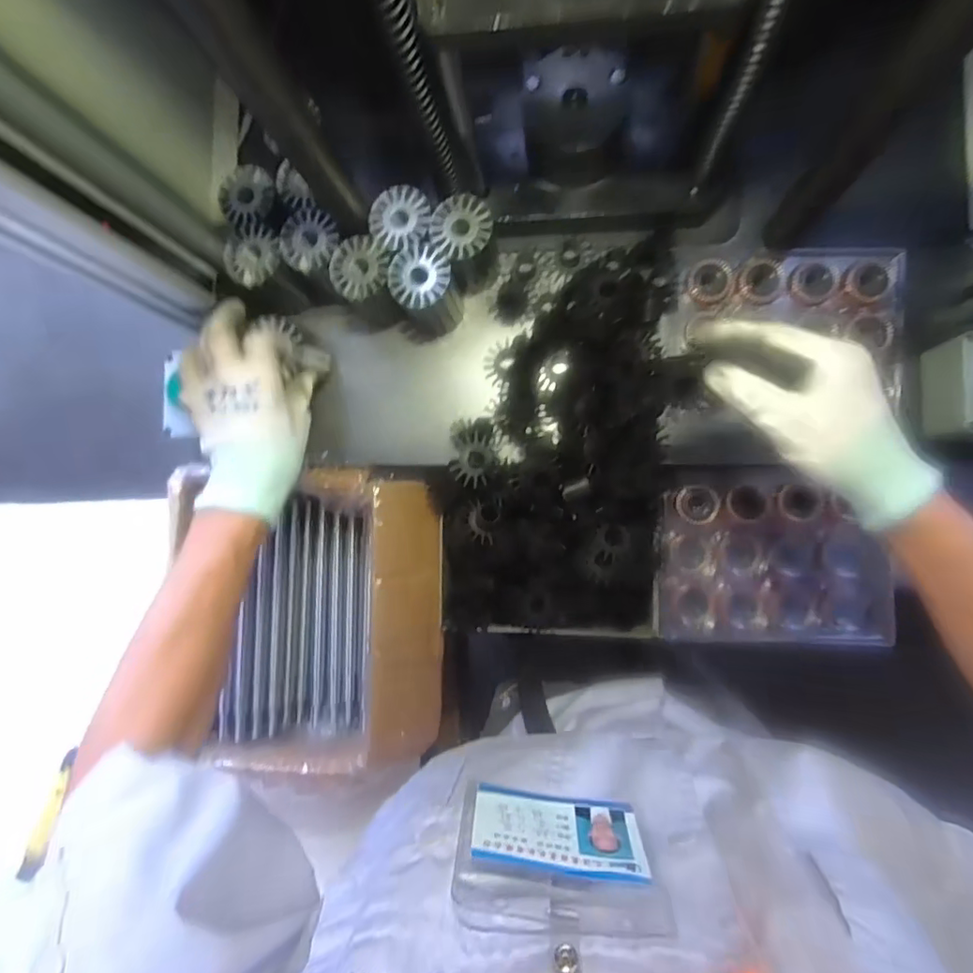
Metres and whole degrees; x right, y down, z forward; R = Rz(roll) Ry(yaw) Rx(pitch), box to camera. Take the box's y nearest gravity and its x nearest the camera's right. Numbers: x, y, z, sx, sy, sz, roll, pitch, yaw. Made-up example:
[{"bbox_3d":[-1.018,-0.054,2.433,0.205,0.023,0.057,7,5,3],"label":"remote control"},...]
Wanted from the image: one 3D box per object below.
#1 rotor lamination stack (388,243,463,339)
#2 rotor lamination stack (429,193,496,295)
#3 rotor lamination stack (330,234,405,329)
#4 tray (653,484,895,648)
[{"bbox_3d":[-0.051,-0.174,0.520,0.052,0.080,0.054,-25,85,6],"label":"rotor lamination stack"},{"bbox_3d":[-0.017,-0.215,0.517,0.053,0.079,0.060,-20,85,6],"label":"rotor lamination stack"},{"bbox_3d":[-0.106,-0.182,0.526,0.059,0.076,0.061,-10,86,7],"label":"rotor lamination stack"},{"bbox_3d":[0.260,0.072,0.520,0.194,0.034,0.143,1,88,7],"label":"tray"}]

